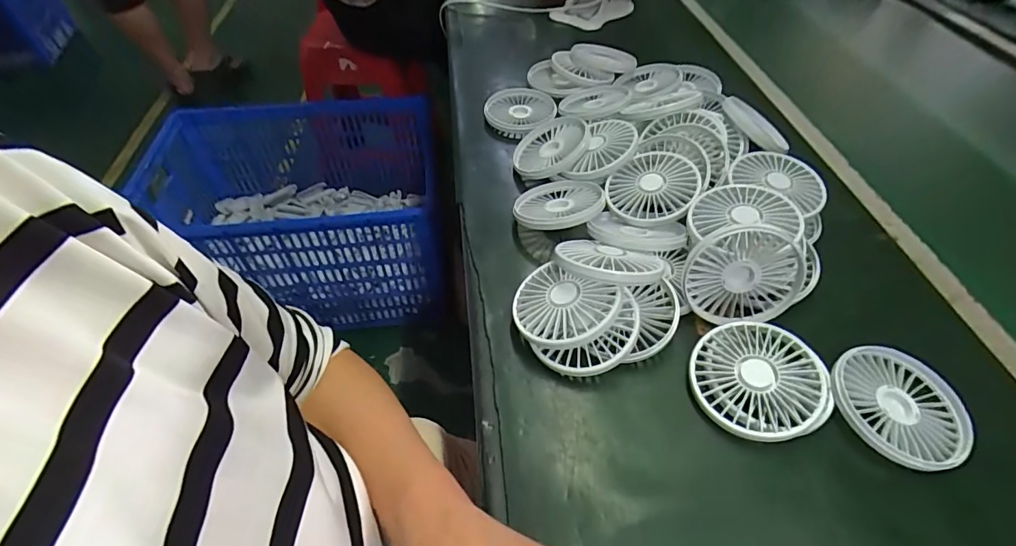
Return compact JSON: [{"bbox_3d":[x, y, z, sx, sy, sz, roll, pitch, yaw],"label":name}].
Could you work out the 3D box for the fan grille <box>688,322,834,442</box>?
[{"bbox_3d":[0.184,0.078,0.351,0.091,0.016,0.091,-7,55,11],"label":"fan grille"}]

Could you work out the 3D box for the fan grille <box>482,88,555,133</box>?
[{"bbox_3d":[0.019,-0.210,0.611,0.094,0.023,0.094,-3,49,3],"label":"fan grille"}]

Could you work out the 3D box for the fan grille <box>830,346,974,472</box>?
[{"bbox_3d":[0.287,0.092,0.344,0.097,0.013,0.087,-22,52,-16],"label":"fan grille"}]

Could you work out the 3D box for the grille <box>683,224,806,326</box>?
[{"bbox_3d":[0.189,0.000,0.389,0.089,0.085,0.024,3,26,5],"label":"grille"}]

